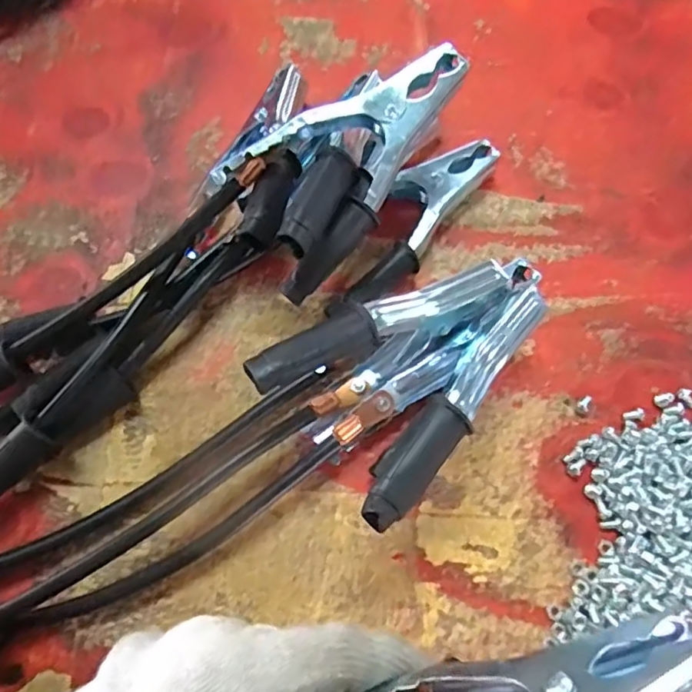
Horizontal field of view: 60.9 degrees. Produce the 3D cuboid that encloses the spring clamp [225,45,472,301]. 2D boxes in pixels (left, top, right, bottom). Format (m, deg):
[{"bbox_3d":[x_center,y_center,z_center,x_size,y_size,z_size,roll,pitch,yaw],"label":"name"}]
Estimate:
[{"bbox_3d":[0.002,-0.098,0.300,0.138,0.040,0.072,-42,78,-13],"label":"spring clamp"}]

